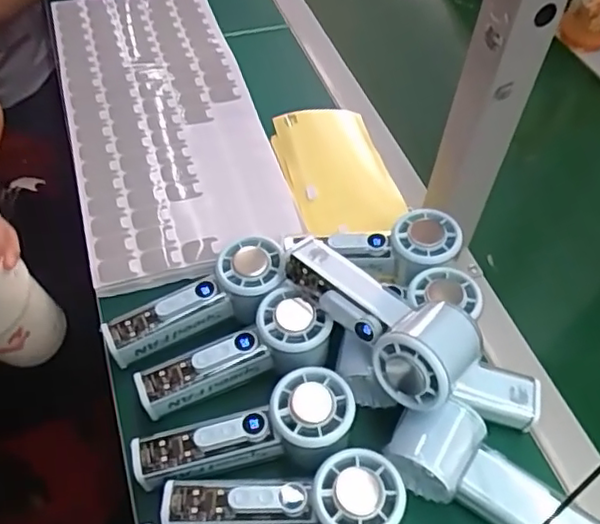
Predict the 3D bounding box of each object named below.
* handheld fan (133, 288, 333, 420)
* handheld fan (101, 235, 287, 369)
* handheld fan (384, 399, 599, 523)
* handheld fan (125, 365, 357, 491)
[{"bbox_3d":[-0.047,0.073,0.462,0.143,0.040,0.061,-23,55,-3],"label":"handheld fan"},{"bbox_3d":[-0.079,0.033,0.488,0.151,0.043,0.055,-29,57,-4],"label":"handheld fan"},{"bbox_3d":[0.134,0.151,0.420,0.152,0.054,0.056,25,53,15],"label":"handheld fan"},{"bbox_3d":[-0.035,0.124,0.425,0.149,0.044,0.060,-17,53,1],"label":"handheld fan"}]

